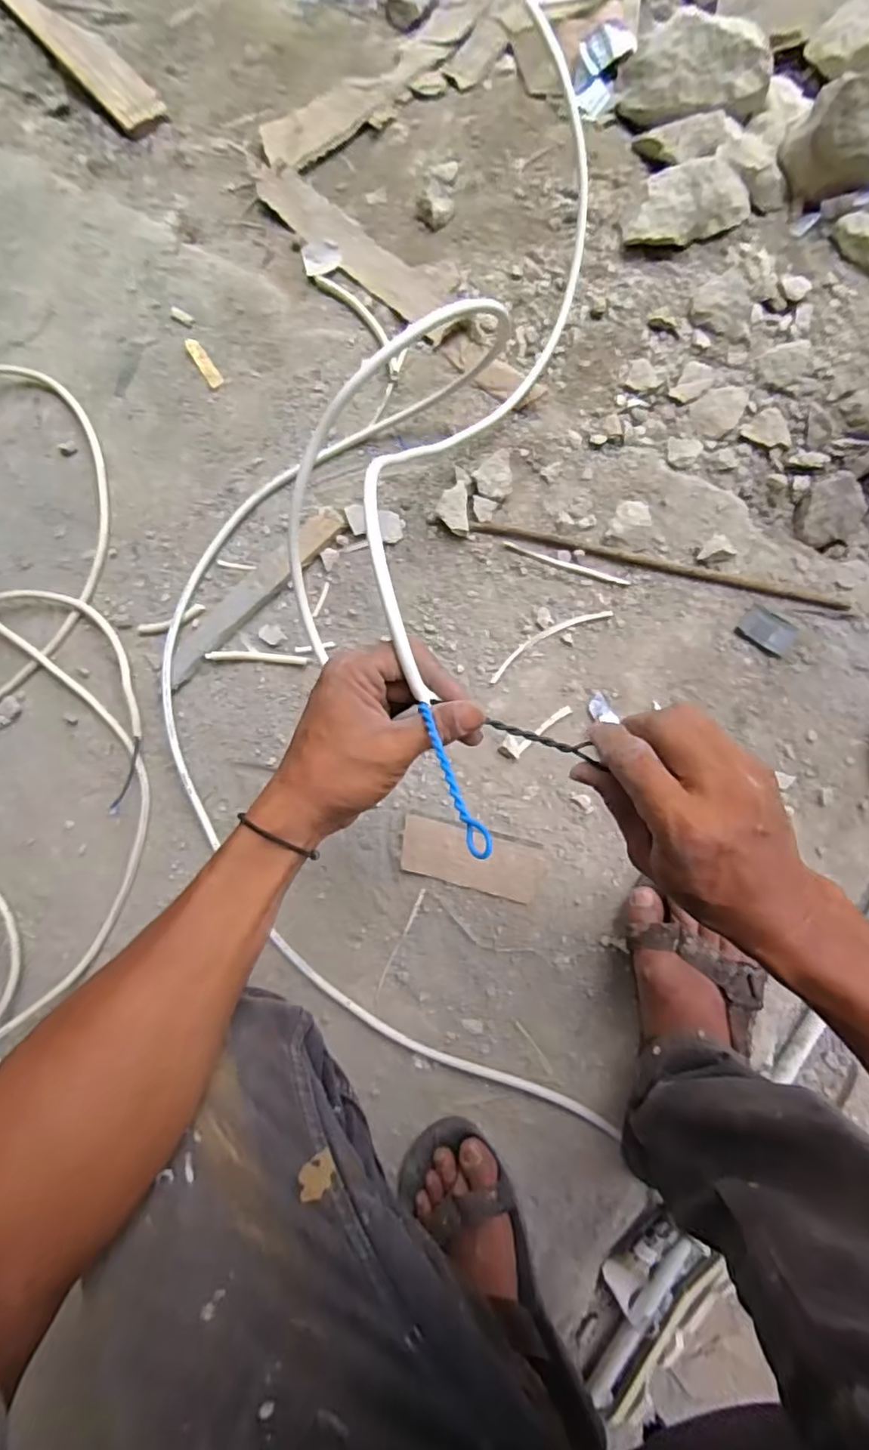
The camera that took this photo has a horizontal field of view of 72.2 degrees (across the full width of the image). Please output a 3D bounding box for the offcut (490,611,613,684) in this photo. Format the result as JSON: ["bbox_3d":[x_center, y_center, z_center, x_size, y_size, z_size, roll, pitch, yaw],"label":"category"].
[{"bbox_3d":[0.110,-0.083,0.585,0.132,0.005,0.022,-30,84,7],"label":"offcut"}]

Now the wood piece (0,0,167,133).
[{"bbox_3d":[-0.432,-0.807,0.692,0.055,0.019,0.320,-42,82,5],"label":"wood piece"}]

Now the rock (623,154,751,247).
[{"bbox_3d":[0.245,-0.504,0.574,0.121,0.028,0.061,-8,87,9],"label":"rock"}]

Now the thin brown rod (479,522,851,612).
[{"bbox_3d":[0.208,-0.154,0.565,0.349,0.013,0.013,15,90,9],"label":"thin brown rod"}]

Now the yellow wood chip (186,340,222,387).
[{"bbox_3d":[-0.248,-0.391,0.641,0.014,0.006,0.061,-33,83,7],"label":"yellow wood chip"}]

